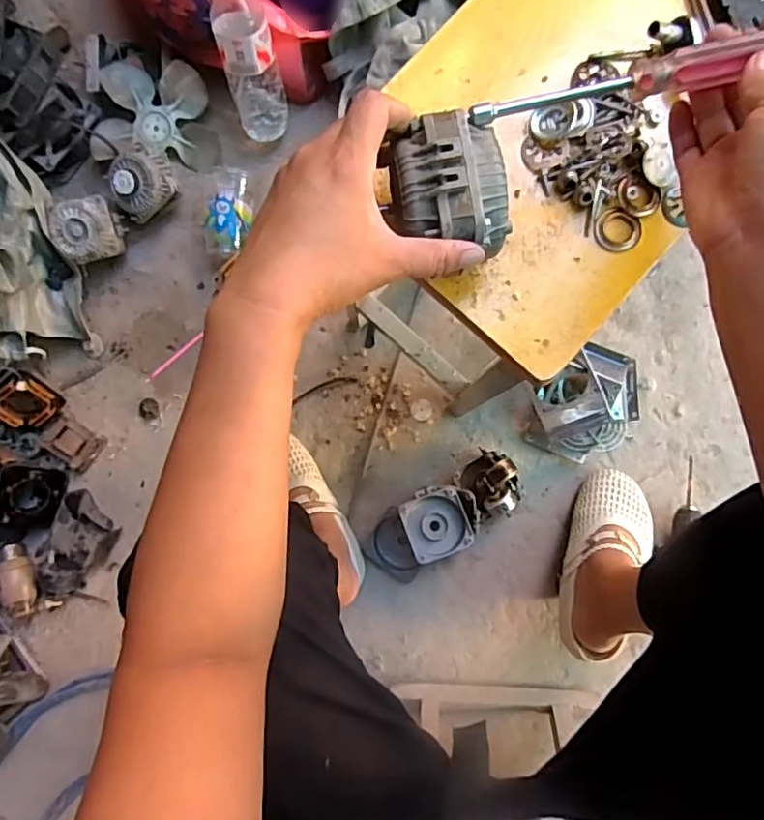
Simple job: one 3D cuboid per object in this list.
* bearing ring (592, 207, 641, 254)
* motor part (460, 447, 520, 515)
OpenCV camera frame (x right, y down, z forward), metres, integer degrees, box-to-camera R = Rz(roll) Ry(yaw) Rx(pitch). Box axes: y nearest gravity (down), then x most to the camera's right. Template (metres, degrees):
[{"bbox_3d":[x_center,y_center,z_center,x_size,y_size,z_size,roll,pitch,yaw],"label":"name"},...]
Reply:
[{"bbox_3d":[0.171,-0.131,0.426,0.035,0.007,0.032,0,86,3],"label":"bearing ring"},{"bbox_3d":[0.156,0.103,0.833,0.076,0.049,0.082,0,86,3],"label":"motor part"}]

